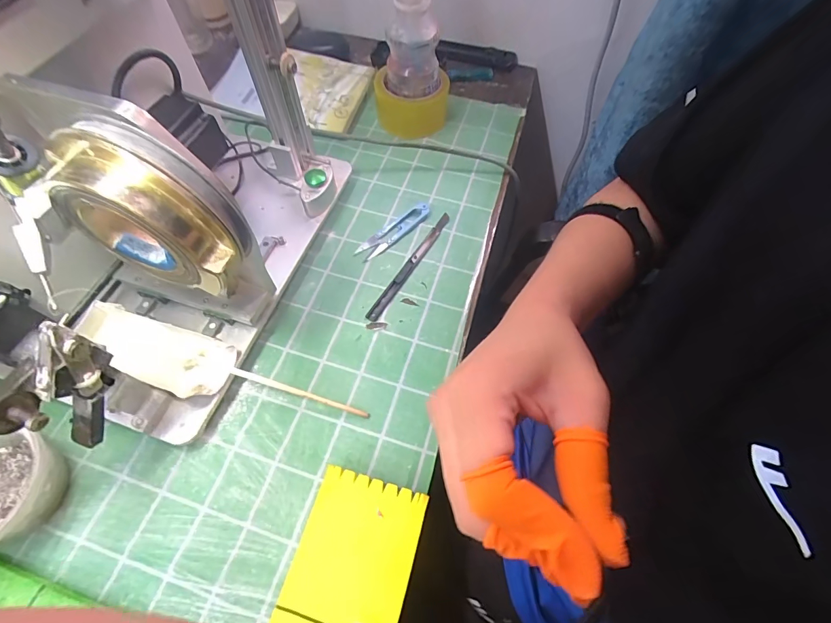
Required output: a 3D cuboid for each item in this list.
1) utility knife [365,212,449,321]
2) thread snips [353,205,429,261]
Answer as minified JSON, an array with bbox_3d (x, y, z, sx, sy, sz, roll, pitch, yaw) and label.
[{"bbox_3d":[-0.005,-0.053,0.419,0.012,0.007,0.158,29,65,13],"label":"utility knife"},{"bbox_3d":[-0.024,-0.093,0.438,0.101,0.011,0.025,-40,70,-20],"label":"thread snips"}]

